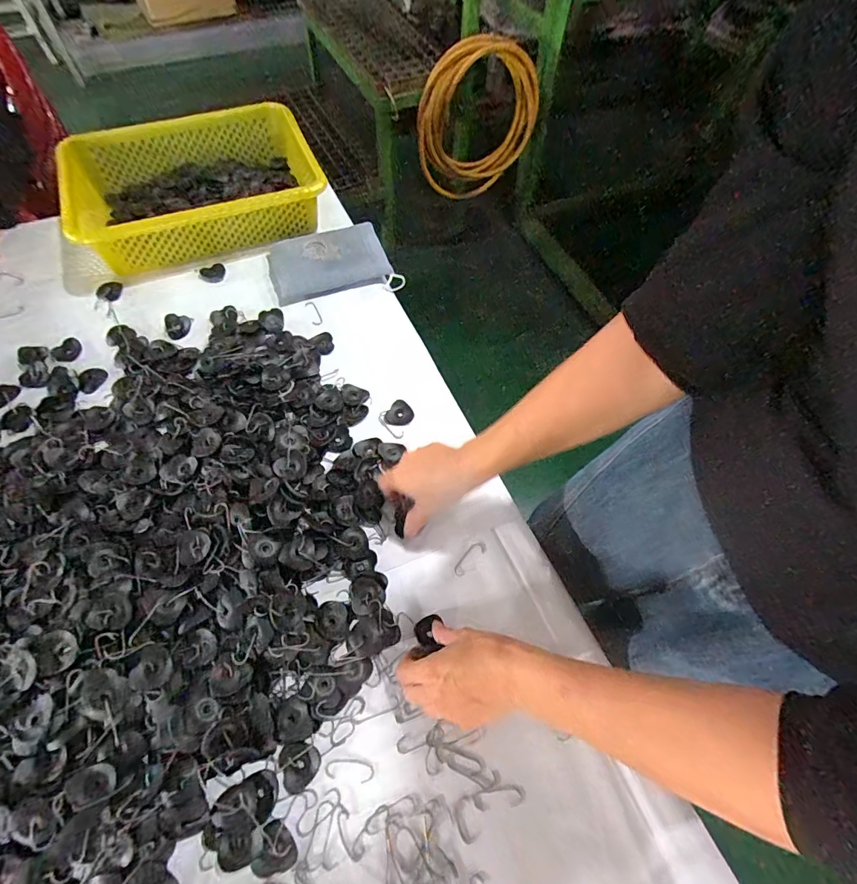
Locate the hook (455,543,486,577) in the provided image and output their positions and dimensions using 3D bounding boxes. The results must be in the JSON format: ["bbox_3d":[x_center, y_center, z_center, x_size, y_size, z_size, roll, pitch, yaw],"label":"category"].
[{"bbox_3d":[0.045,0.128,0.503,0.016,0.005,0.048,41,68,17],"label":"hook"}]

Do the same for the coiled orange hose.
[{"bbox_3d":[0.146,-0.904,1.329,0.381,0.377,0.128,-32,68,-17],"label":"coiled orange hose"}]

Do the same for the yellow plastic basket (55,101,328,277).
[{"bbox_3d":[-0.351,-0.395,0.711,0.354,0.102,0.242,-19,64,-11],"label":"yellow plastic basket"}]

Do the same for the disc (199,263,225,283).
[{"bbox_3d":[-0.322,-0.253,0.686,0.035,0.013,0.024,-35,69,-19],"label":"disc"}]

